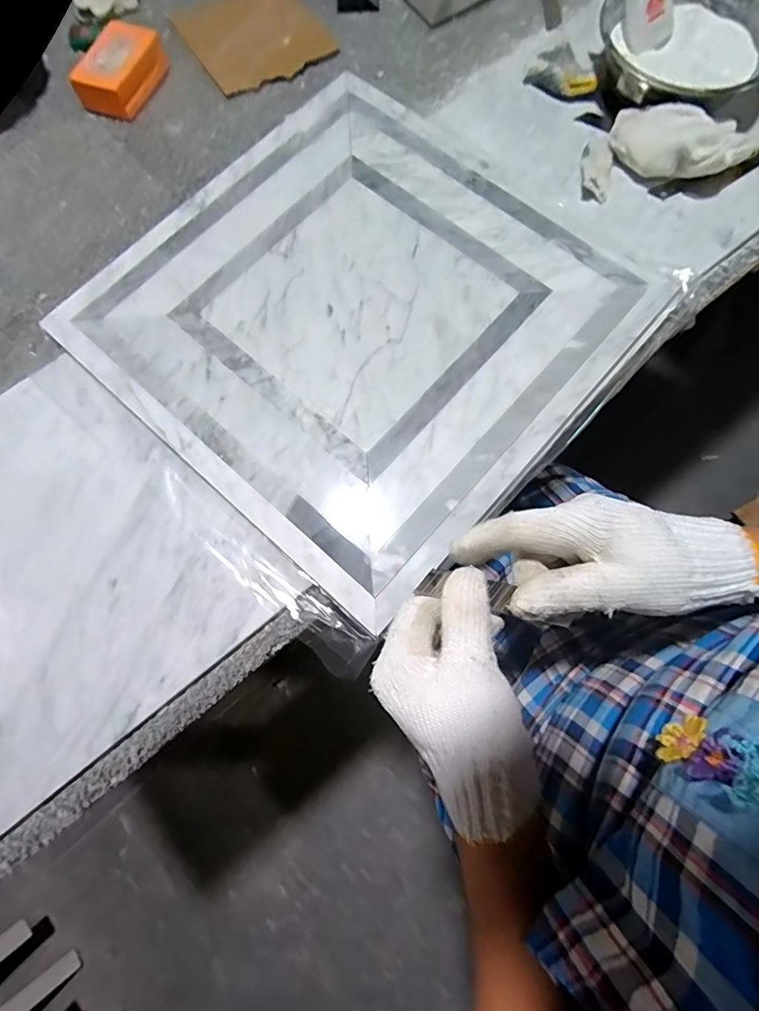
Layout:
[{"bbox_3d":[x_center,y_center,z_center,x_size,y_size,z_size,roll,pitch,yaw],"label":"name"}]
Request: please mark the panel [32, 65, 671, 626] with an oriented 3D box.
[{"bbox_3d":[-0.020,-0.177,0.420,0.400,0.010,0.390,41,79,13],"label":"panel"}]

